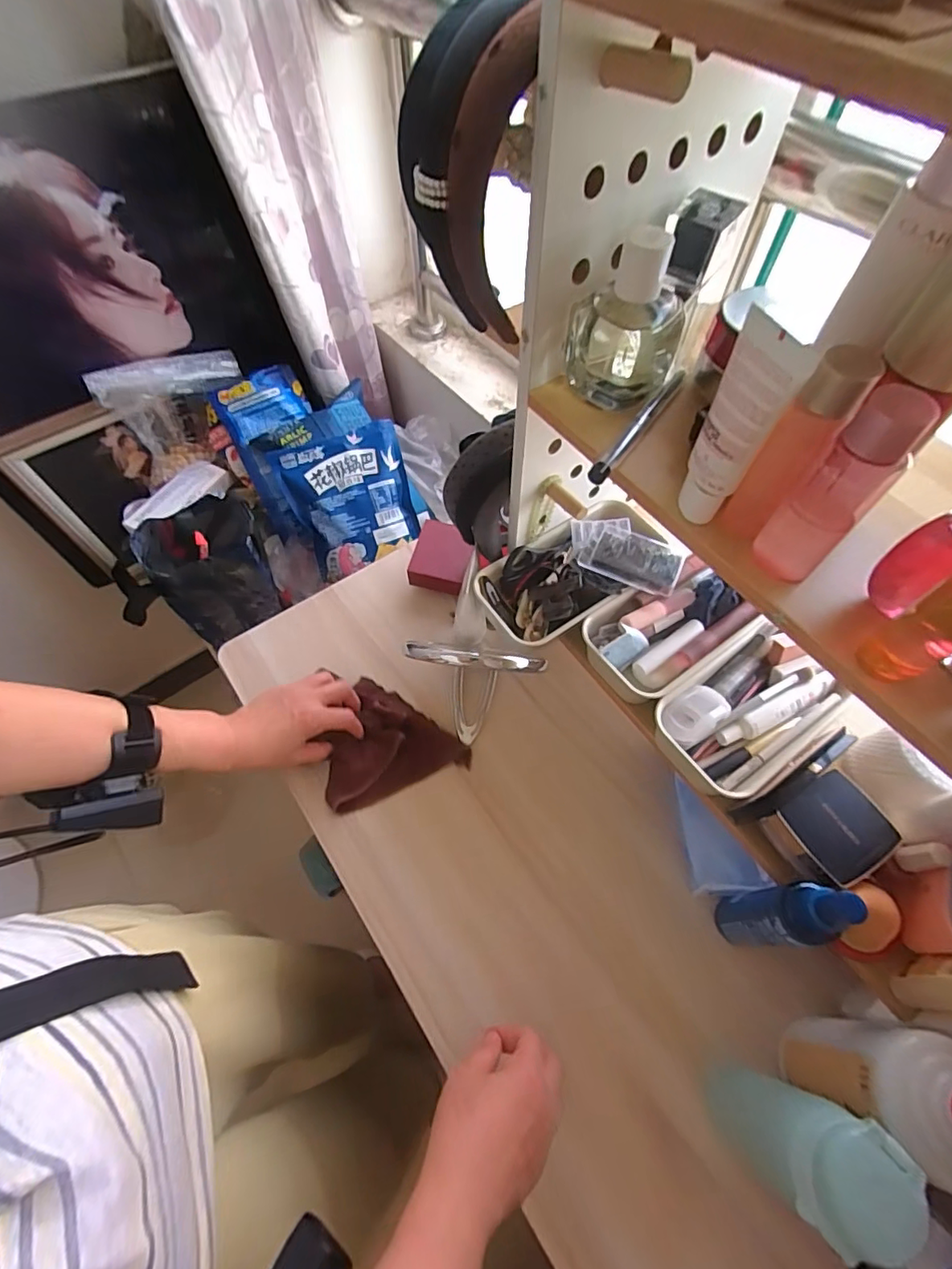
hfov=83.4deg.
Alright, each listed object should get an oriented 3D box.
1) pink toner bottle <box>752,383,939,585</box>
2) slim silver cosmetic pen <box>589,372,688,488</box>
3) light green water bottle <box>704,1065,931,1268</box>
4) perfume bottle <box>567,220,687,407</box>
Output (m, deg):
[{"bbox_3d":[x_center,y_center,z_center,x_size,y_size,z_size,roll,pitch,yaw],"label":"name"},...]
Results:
[{"bbox_3d":[0.179,-0.072,0.263,0.029,0.112,0.033,-40,68,-20],"label":"pink toner bottle"},{"bbox_3d":[0.109,-0.139,0.355,0.009,0.014,0.130,32,66,16],"label":"slim silver cosmetic pen"},{"bbox_3d":[0.210,0.338,0.357,0.056,0.165,0.064,40,68,20],"label":"light green water bottle"},{"bbox_3d":[0.099,-0.204,0.344,0.071,0.090,0.061,21,63,11],"label":"perfume bottle"}]

